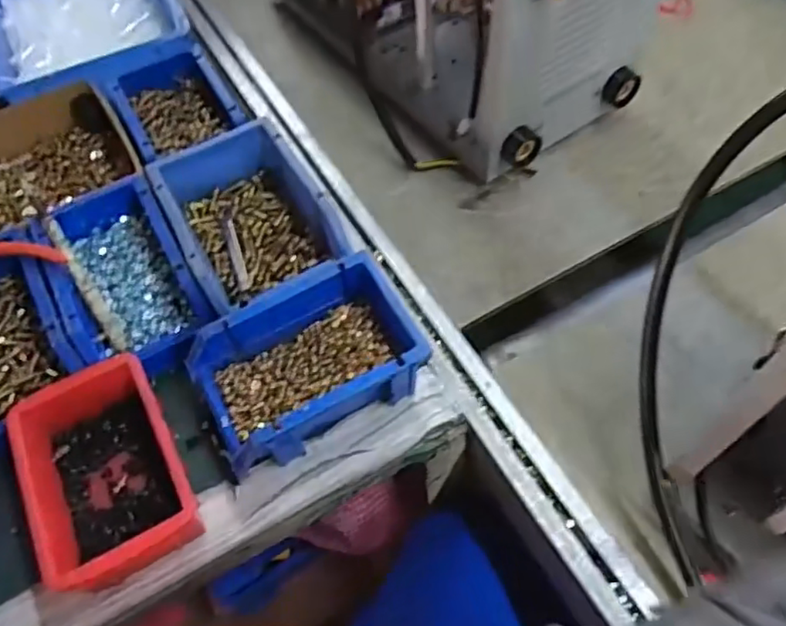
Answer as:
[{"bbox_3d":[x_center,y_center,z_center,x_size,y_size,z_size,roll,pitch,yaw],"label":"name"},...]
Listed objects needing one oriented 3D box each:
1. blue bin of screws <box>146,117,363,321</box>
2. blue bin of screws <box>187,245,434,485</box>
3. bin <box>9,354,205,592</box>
[{"bbox_3d":[-0.124,-0.080,0.541,0.118,0.068,0.164,-28,61,-13],"label":"blue bin of screws"},{"bbox_3d":[-0.064,0.040,0.471,0.158,0.076,0.113,-25,60,-11],"label":"blue bin of screws"},{"bbox_3d":[-0.202,0.111,0.440,0.096,0.052,0.156,-27,61,-12],"label":"bin"}]

